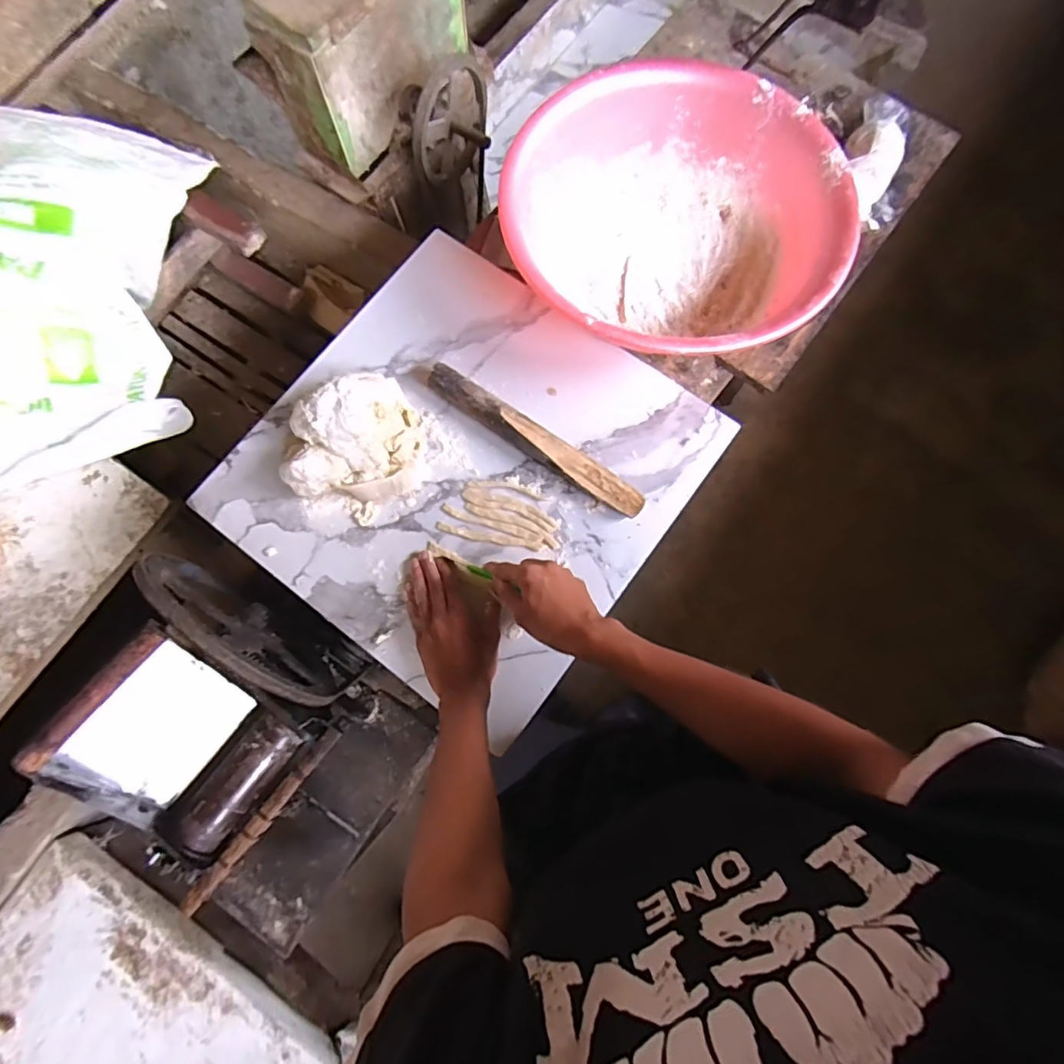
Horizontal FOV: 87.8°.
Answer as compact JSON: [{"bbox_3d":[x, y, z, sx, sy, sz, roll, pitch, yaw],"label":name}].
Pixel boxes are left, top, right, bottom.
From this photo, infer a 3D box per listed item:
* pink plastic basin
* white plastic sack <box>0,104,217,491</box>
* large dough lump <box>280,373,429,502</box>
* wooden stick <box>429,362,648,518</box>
[{"bbox_3d":[0.173,-0.376,0.708,0.393,0.143,0.375,0,79,1],"label":"pink plastic basin"},{"bbox_3d":[-0.794,-0.373,0.857,0.432,0.212,0.664,-2,79,1],"label":"white plastic sack"},{"bbox_3d":[-0.212,-0.117,0.661,0.157,0.069,0.149,3,75,1],"label":"large dough lump"},{"bbox_3d":[-0.002,-0.114,0.675,0.313,0.038,0.043,32,77,8],"label":"wooden stick"}]

